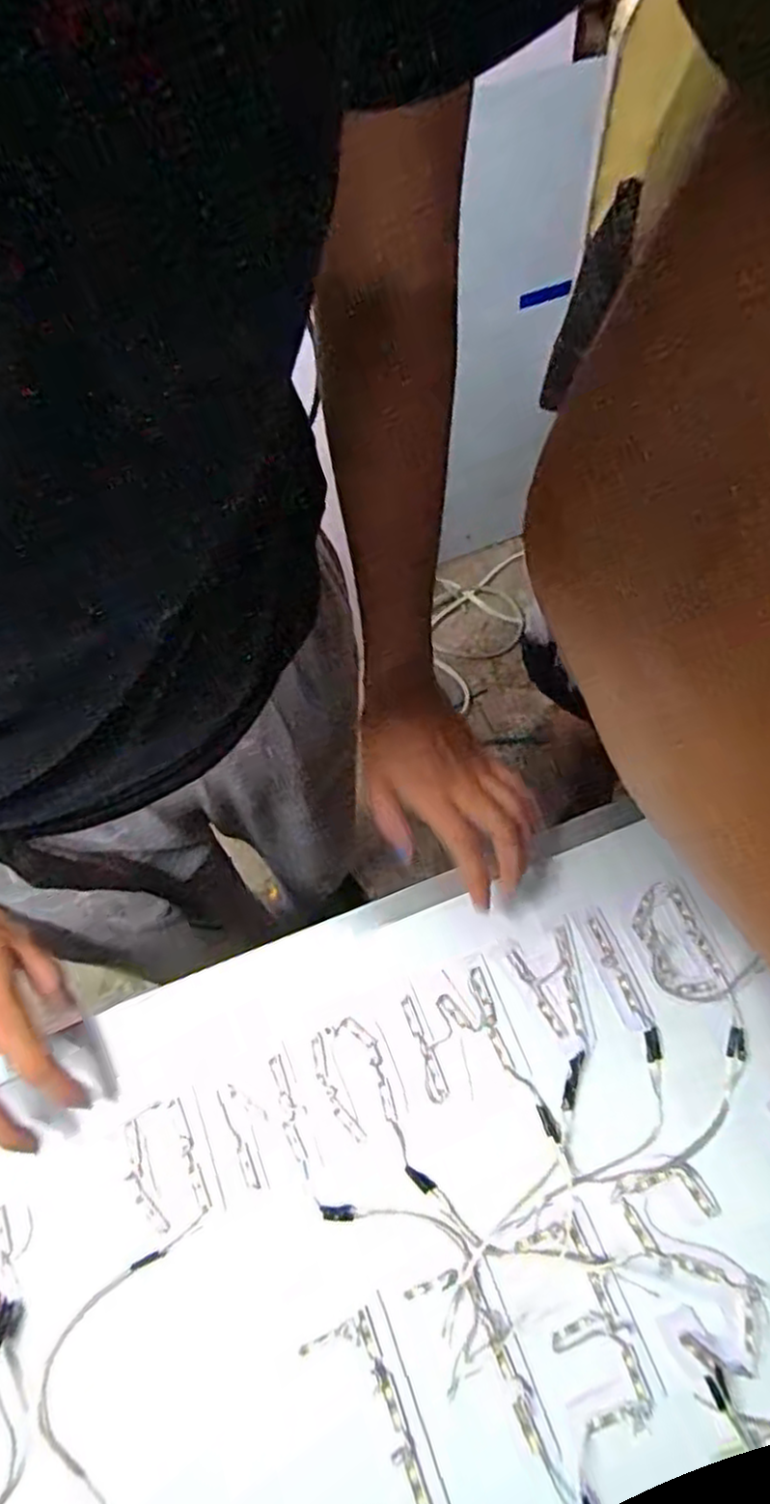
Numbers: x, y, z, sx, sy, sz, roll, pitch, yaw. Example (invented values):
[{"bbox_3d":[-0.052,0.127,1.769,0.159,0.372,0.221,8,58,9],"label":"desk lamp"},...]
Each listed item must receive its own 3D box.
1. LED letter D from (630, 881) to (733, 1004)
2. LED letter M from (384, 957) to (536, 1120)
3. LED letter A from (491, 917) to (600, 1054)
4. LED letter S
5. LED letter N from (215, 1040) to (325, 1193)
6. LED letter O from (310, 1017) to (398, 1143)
[{"bbox_3d":[0.194,0.127,0.482,0.045,0.004,0.076,-22,70,-6],"label":"LED letter D"},{"bbox_3d":[0.047,0.180,0.468,0.067,0.004,0.078,-20,70,-6],"label":"LED letter M"},{"bbox_3d":[0.112,0.156,0.476,0.049,0.004,0.079,-20,70,-6],"label":"LED letter A"},{"bbox_3d":[0.176,0.296,0.417,0.058,0.004,0.101,-16,69,-4],"label":"LED letter S"},{"bbox_3d":[-0.073,0.229,0.453,0.048,0.004,0.068,-23,70,-7],"label":"LED letter N"},{"bbox_3d":[-0.019,0.205,0.458,0.040,0.004,0.066,-24,70,-7],"label":"LED letter O"}]

